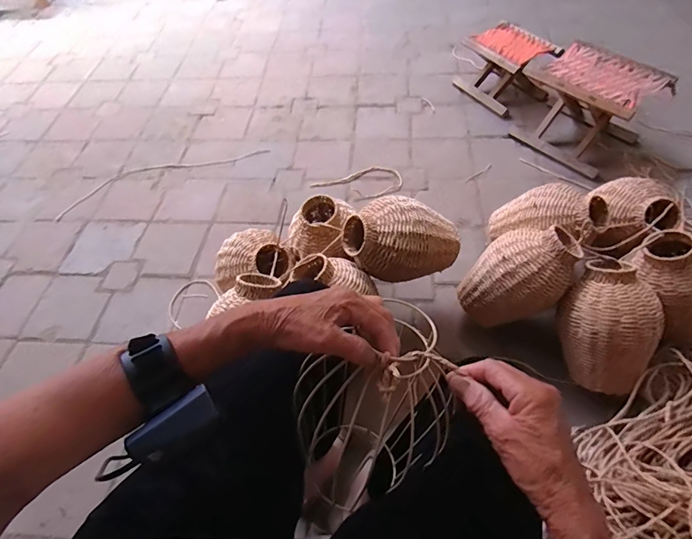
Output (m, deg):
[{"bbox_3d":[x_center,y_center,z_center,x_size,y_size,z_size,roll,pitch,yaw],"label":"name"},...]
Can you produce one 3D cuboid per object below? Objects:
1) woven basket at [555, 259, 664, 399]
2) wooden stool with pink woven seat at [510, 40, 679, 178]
[{"bbox_3d":[0.530,0.117,0.813,0.171,0.256,0.160,2,29,27],"label":"woven basket"},{"bbox_3d":[0.746,-0.501,1.251,0.337,0.231,0.270,36,64,24],"label":"wooden stool with pink woven seat"}]

